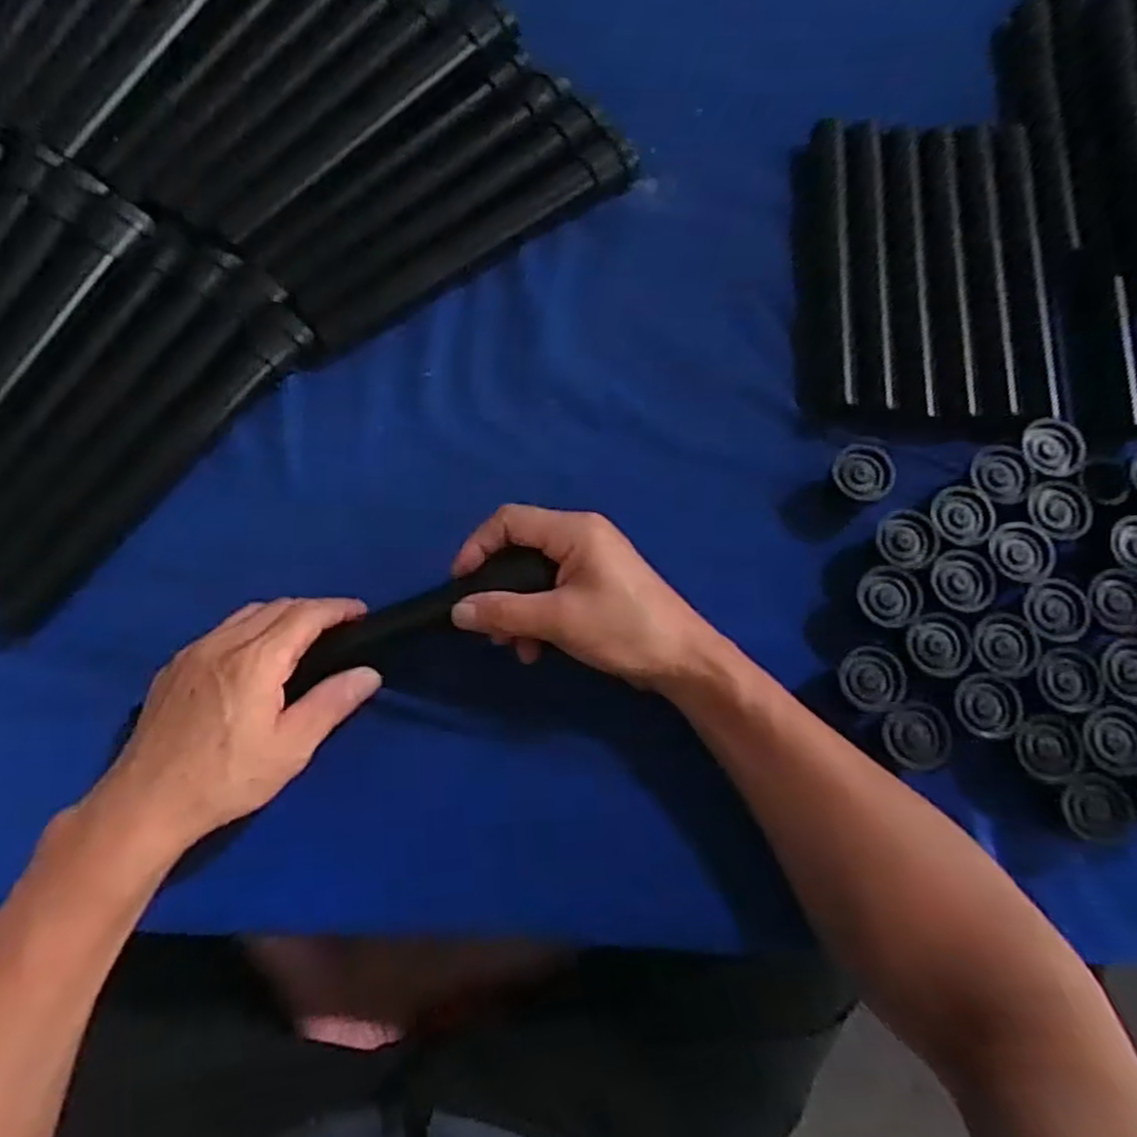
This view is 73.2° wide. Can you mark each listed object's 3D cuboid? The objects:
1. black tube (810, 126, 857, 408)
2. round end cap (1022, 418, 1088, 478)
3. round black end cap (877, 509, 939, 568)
[{"bbox_3d":[0.173,-0.199,0.501,0.021,0.021,0.215,3,74,1],"label":"black tube"},{"bbox_3d":[0.283,-0.070,0.446,0.029,0.013,0.039,-13,58,21],"label":"round end cap"},{"bbox_3d":[0.195,-0.017,0.440,0.032,0.004,0.034,3,76,28],"label":"round black end cap"}]

